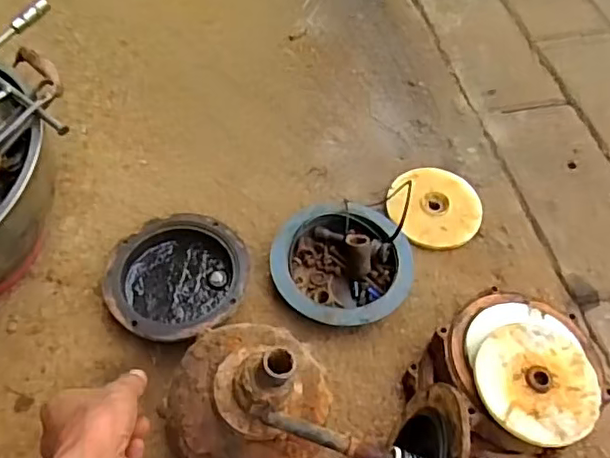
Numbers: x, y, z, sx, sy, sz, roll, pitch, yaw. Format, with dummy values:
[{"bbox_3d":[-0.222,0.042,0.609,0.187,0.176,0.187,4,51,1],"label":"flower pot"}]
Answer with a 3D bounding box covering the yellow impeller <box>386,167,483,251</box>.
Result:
[{"bbox_3d":[0.157,-0.025,0.719,0.111,0.018,0.112,2,55,-2],"label":"yellow impeller"}]

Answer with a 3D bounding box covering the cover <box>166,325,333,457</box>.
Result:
[{"bbox_3d":[-0.047,0.136,0.510,0.132,0.156,0.142,13,55,6],"label":"cover"}]

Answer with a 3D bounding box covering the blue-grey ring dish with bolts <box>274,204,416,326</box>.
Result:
[{"bbox_3d":[0.039,0.039,0.653,0.146,0.046,0.142,2,55,-2],"label":"blue-grey ring dish with bolts"}]

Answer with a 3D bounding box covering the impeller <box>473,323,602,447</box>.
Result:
[{"bbox_3d":[0.204,0.134,0.521,0.106,0.011,0.108,1,57,-1],"label":"impeller"}]

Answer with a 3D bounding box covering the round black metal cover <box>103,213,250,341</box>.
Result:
[{"bbox_3d":[-0.135,0.055,0.638,0.143,0.040,0.147,2,55,-2],"label":"round black metal cover"}]

